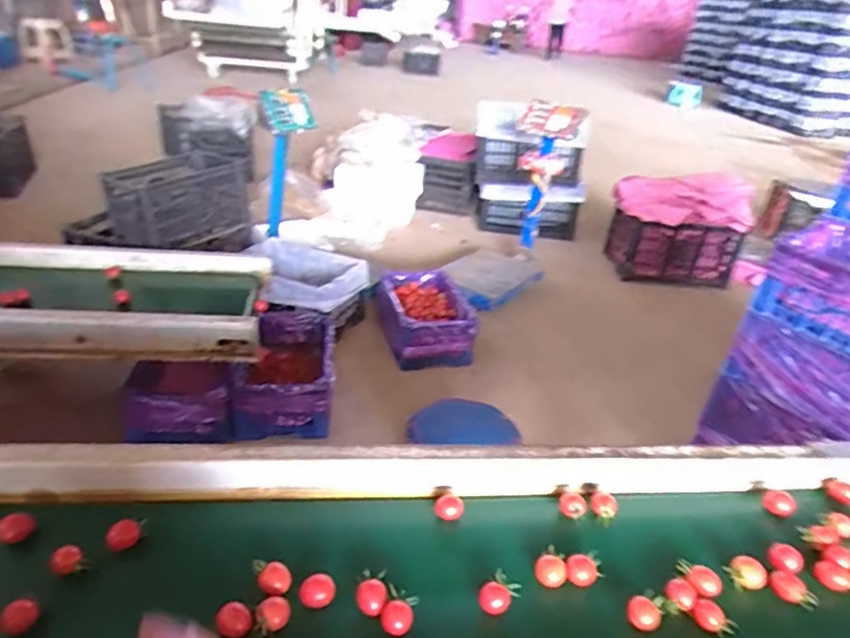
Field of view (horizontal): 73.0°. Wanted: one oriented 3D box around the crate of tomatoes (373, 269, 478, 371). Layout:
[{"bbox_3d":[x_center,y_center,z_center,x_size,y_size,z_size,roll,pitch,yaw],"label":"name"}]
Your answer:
[{"bbox_3d":[-0.013,-0.006,1.950,0.279,0.170,0.386,-3,31,-15],"label":"crate of tomatoes"}]

